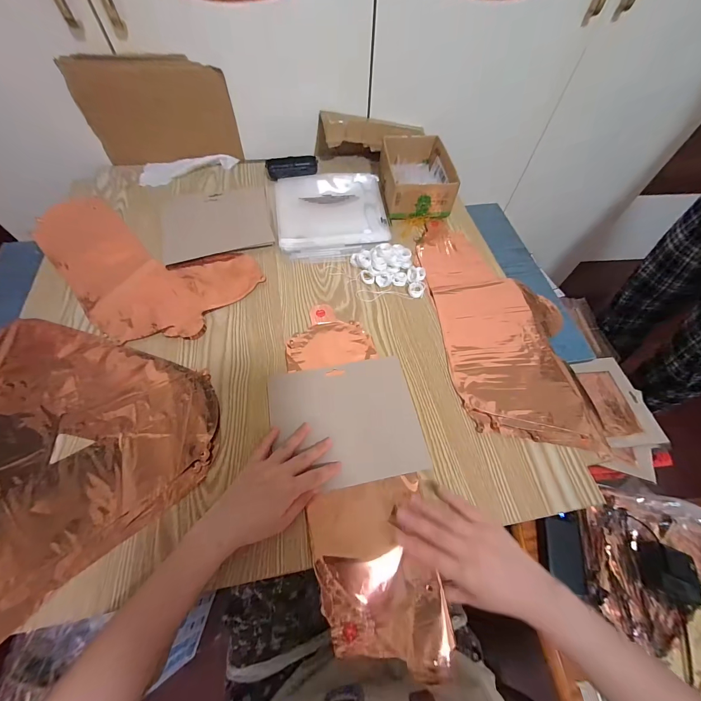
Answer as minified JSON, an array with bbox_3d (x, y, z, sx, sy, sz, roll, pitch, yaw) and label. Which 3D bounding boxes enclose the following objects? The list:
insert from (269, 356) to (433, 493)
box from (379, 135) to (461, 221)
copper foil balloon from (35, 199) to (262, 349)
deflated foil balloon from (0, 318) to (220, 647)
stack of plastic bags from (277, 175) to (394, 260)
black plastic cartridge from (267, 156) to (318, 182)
[{"bbox_3d":[-0.007,0.092,0.415,0.189,0.007,0.159,-8,60,-6],"label":"insert"},{"bbox_3d":[0.132,-0.366,0.650,0.130,0.062,0.196,-3,60,-3],"label":"box"},{"bbox_3d":[-0.384,-0.144,0.530,0.425,0.014,0.221,22,62,11],"label":"copper foil balloon"},{"bbox_3d":[-0.382,0.095,0.390,0.338,0.015,0.364,-40,68,-21],"label":"deflated foil balloon"},{"bbox_3d":[-0.037,-0.276,0.616,0.208,0.017,0.253,-5,60,-4],"label":"stack of plastic bags"},{"bbox_3d":[-0.128,-0.398,0.681,0.110,0.016,0.058,-6,60,-5],"label":"black plastic cartridge"}]

